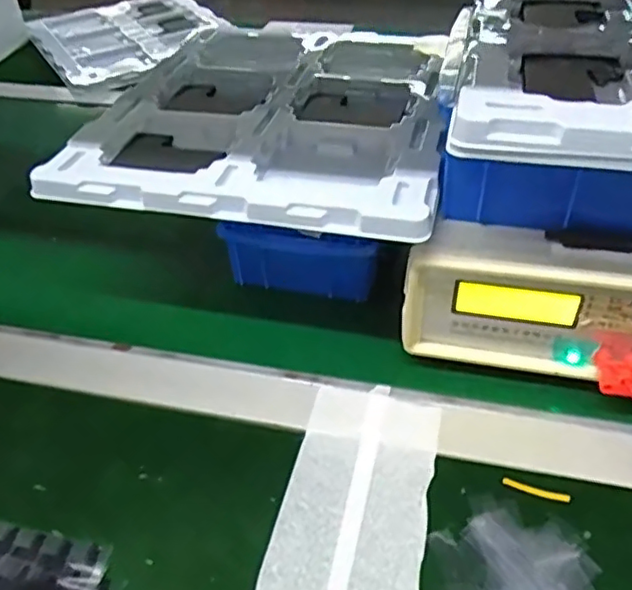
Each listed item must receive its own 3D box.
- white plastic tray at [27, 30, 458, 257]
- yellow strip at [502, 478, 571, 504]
[{"bbox_3d":[-0.033,-0.158,0.518,0.277,0.023,0.314,7,43,12],"label":"white plastic tray"},{"bbox_3d":[0.139,0.123,0.387,0.040,0.004,0.007,13,45,19],"label":"yellow strip"}]

